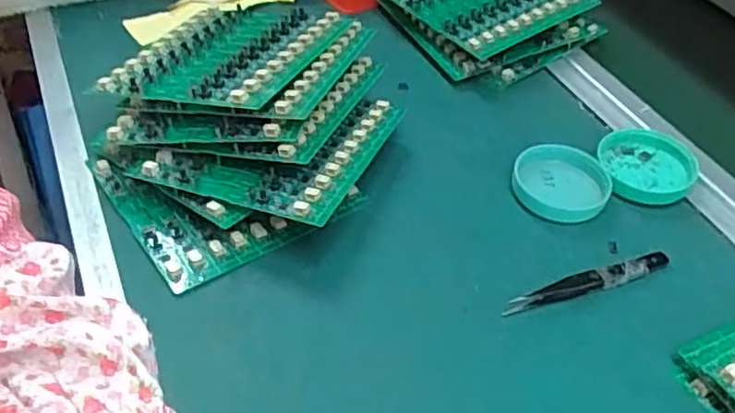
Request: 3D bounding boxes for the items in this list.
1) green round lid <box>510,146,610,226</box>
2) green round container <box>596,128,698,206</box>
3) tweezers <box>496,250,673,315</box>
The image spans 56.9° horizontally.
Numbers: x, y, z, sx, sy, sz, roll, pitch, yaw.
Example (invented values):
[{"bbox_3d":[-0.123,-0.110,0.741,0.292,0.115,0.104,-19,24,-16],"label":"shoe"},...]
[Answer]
[{"bbox_3d":[0.132,-0.018,0.463,0.063,0.011,0.067,1,45,-1],"label":"green round lid"},{"bbox_3d":[0.198,-0.029,0.476,0.063,0.015,0.064,1,45,-1],"label":"green round container"},{"bbox_3d":[0.135,0.045,0.406,0.117,0.009,0.013,-15,48,-18],"label":"tweezers"}]

